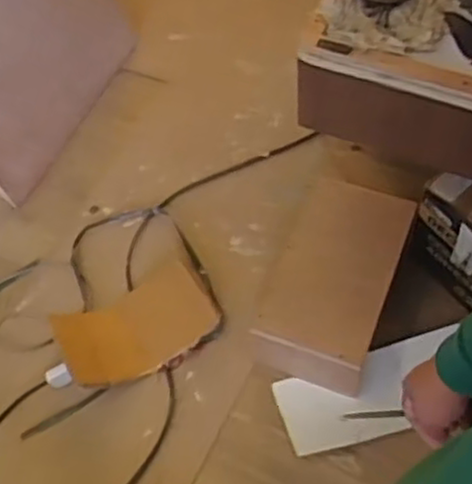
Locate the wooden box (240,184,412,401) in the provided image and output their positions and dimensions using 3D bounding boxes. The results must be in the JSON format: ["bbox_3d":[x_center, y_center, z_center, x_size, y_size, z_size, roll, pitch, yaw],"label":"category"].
[{"bbox_3d":[0.192,0.084,1.511,0.223,0.201,0.366,18,63,10],"label":"wooden box"}]

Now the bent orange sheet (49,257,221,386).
[{"bbox_3d":[-0.205,0.172,1.555,0.320,0.083,0.193,-32,60,-14],"label":"bent orange sheet"}]

